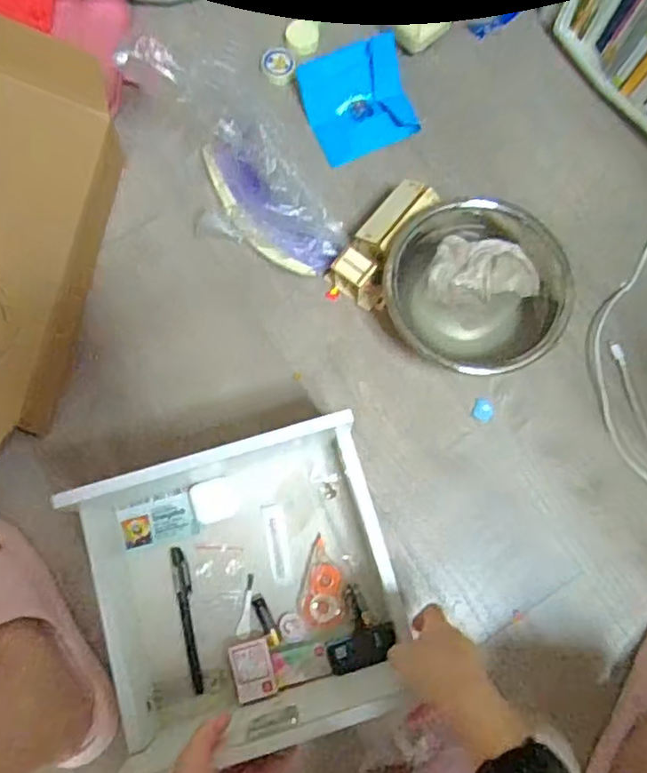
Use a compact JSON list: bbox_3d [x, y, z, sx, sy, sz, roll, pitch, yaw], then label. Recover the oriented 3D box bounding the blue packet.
[{"bbox_3d":[0.040,-0.356,0.767,0.124,0.013,0.132,-20,89,-4],"label":"blue packet"}]

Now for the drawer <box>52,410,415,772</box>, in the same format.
[{"bbox_3d":[-0.074,0.185,0.590,0.271,0.115,0.247,-15,78,-4],"label":"drawer"}]

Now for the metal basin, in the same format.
[{"bbox_3d":[0.161,-0.114,0.677,0.183,0.080,0.178,0,77,0],"label":"metal basin"}]

